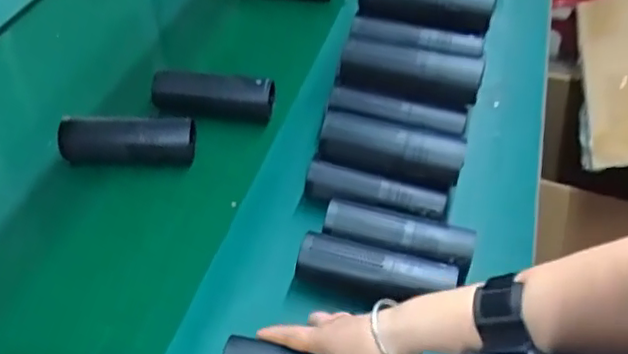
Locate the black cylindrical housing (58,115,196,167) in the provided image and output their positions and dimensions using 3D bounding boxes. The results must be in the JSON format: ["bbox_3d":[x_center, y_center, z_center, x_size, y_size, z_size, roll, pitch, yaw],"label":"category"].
[{"bbox_3d":[-0.237,-0.045,0.788,0.170,0.059,0.045,4,47,1],"label":"black cylindrical housing"}]

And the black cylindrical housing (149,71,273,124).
[{"bbox_3d":[-0.139,-0.115,0.851,0.168,0.054,0.052,11,47,8],"label":"black cylindrical housing"}]

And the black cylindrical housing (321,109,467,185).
[{"bbox_3d":[0.089,-0.031,0.716,0.164,0.051,0.054,13,48,9],"label":"black cylindrical housing"}]

